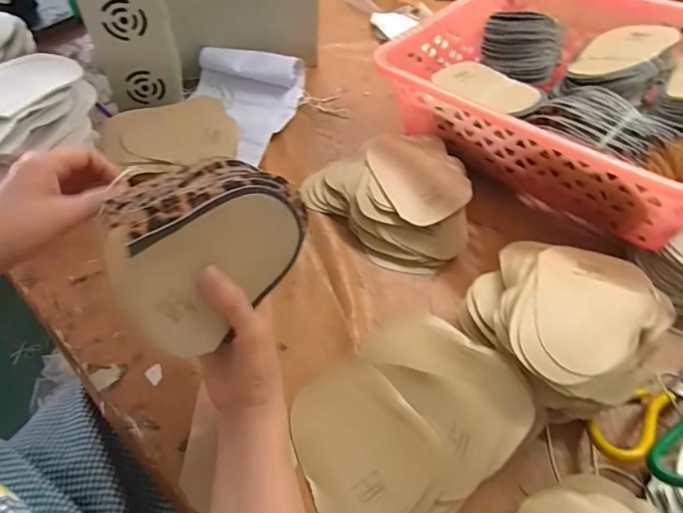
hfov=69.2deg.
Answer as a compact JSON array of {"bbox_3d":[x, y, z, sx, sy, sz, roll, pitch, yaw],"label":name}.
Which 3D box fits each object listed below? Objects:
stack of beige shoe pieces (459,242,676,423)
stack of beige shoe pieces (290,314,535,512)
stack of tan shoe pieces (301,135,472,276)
[{"bbox_3d":[0.199,0.061,0.467,0.146,0.096,0.168,-26,60,-20],"label":"stack of beige shoe pieces"},{"bbox_3d":[0.052,0.141,0.432,0.193,0.057,0.162,-37,64,-25],"label":"stack of beige shoe pieces"},{"bbox_3d":[0.069,-0.081,0.597,0.199,0.047,0.165,36,61,21],"label":"stack of tan shoe pieces"}]

